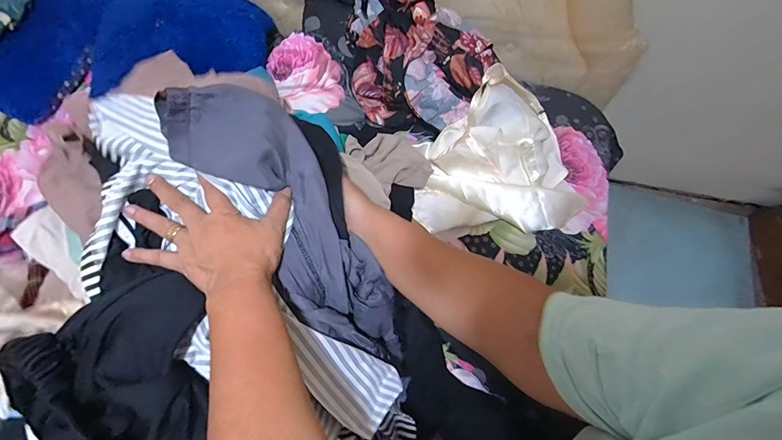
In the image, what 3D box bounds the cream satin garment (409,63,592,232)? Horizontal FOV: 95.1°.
[{"bbox_3d":[0.206,-0.126,0.674,0.308,0.143,0.273,1,67,0],"label":"cream satin garment"}]

